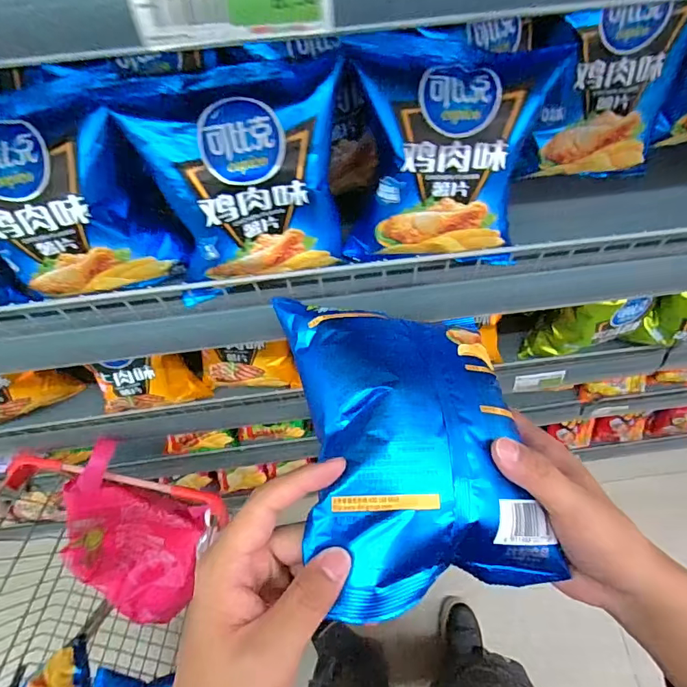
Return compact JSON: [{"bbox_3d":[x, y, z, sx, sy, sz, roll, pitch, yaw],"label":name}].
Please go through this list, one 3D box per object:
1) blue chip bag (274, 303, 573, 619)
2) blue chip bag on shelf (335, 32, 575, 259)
[{"bbox_3d":[0.041,0.051,0.268,0.129,0.055,0.174,-8,66,-3],"label":"blue chip bag"},{"bbox_3d":[0.080,-0.165,0.388,0.146,0.147,0.124,-5,66,-1],"label":"blue chip bag on shelf"}]

